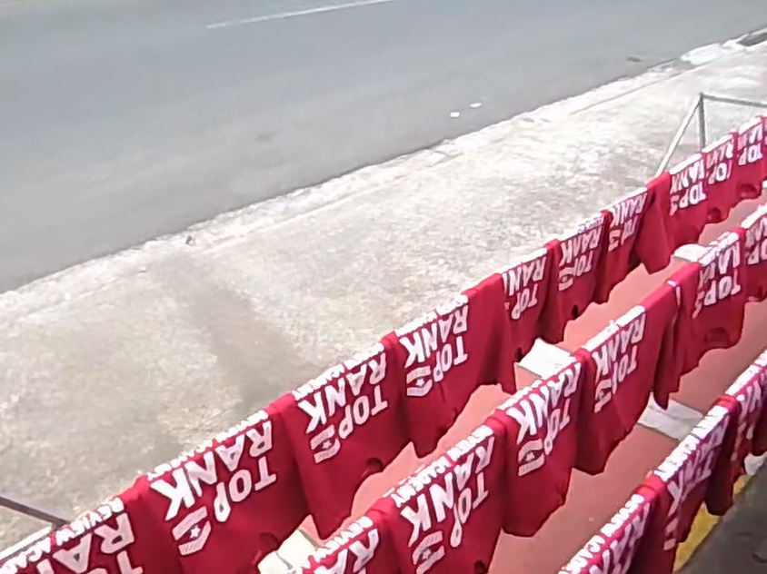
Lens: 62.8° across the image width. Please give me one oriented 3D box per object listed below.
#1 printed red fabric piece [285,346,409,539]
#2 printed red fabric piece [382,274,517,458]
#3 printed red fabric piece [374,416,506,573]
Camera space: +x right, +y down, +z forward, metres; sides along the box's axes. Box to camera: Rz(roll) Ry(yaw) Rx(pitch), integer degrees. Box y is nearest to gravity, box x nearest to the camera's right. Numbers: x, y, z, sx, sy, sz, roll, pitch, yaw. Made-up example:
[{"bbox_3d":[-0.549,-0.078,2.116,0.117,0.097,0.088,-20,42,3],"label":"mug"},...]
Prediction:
[{"bbox_3d":[-0.070,0.311,1.340,0.064,0.319,0.296,21,39,35],"label":"printed red fabric piece"},{"bbox_3d":[0.183,0.186,1.532,0.368,0.315,0.079,-26,38,-32],"label":"printed red fabric piece"},{"bbox_3d":[0.127,0.429,1.113,0.093,0.322,0.292,26,41,32],"label":"printed red fabric piece"}]

